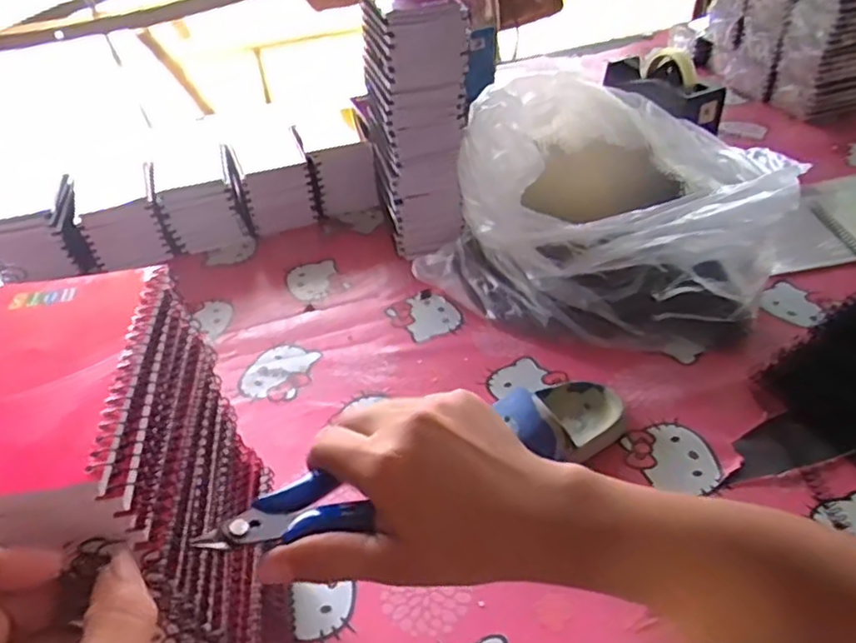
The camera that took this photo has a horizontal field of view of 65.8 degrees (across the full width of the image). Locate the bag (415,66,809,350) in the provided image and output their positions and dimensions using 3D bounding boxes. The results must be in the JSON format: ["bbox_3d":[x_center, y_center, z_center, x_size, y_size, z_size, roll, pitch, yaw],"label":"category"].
[{"bbox_3d":[0.209,-0.130,0.749,0.347,0.173,0.326,18,45,25],"label":"bag"}]

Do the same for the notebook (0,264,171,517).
[{"bbox_3d":[-0.164,0.024,0.277,0.086,0.012,0.130,-6,39,-4],"label":"notebook"}]

